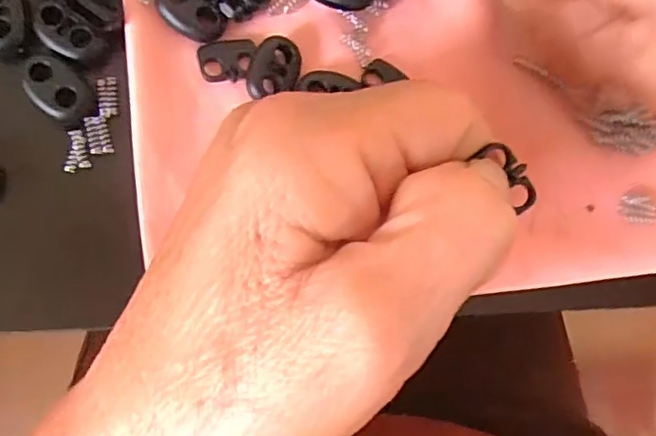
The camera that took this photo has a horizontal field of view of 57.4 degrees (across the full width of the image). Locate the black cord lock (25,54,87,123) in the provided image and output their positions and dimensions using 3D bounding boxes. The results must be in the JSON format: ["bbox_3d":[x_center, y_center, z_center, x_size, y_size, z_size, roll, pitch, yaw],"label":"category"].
[{"bbox_3d":[-0.078,-0.037,0.171,0.013,0.005,0.020,-43,91,-7],"label":"black cord lock"}]

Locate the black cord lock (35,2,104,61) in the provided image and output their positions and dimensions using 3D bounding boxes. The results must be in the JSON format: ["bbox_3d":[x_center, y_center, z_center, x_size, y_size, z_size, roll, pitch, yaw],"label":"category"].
[{"bbox_3d":[-0.076,-0.053,0.173,0.020,0.004,0.011,37,83,-2],"label":"black cord lock"}]

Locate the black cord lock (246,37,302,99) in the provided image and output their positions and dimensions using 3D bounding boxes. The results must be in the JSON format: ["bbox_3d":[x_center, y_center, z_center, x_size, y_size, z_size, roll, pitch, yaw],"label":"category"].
[{"bbox_3d":[-0.016,-0.044,0.179,0.014,0.005,0.020,18,84,-4],"label":"black cord lock"}]

